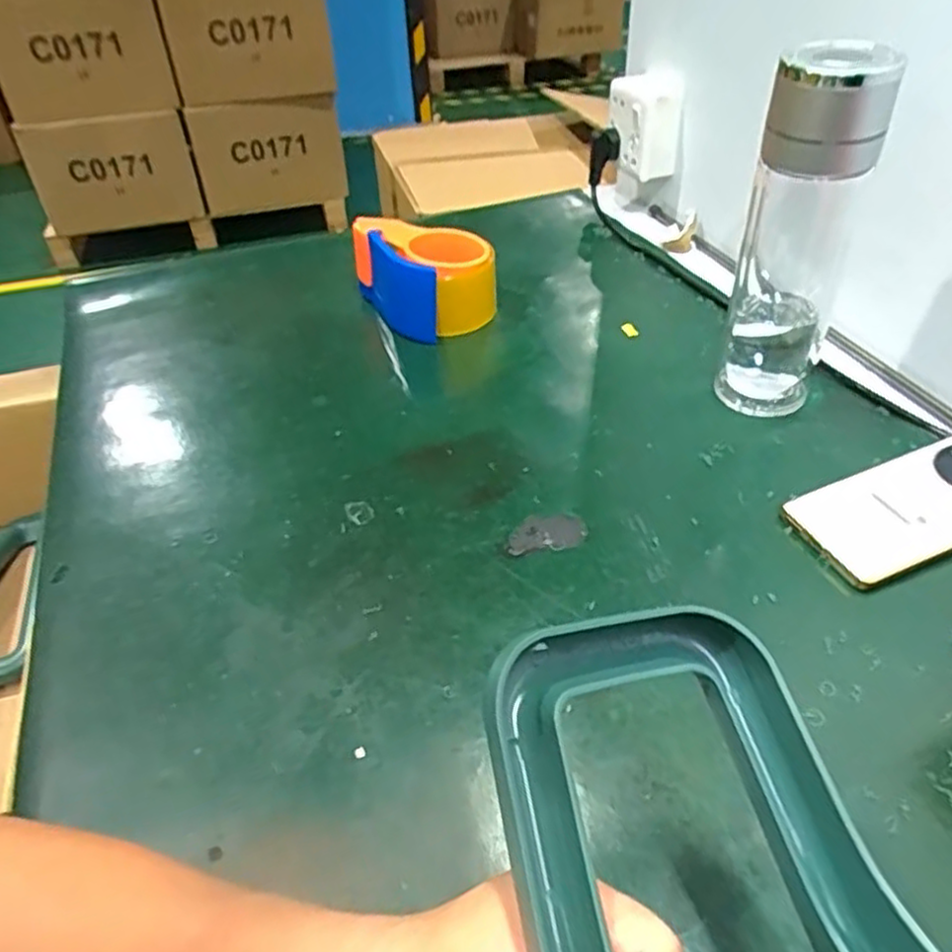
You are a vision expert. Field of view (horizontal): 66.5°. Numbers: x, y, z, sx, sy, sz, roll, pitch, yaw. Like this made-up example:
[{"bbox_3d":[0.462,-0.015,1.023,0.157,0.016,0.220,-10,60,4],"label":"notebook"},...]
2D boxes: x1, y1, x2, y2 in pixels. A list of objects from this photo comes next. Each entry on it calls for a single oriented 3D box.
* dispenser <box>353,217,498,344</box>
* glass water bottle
[{"bbox_3d":[-0.051,-0.193,0.694,0.091,0.078,0.134,-31,48,-27],"label":"dispenser"},{"bbox_3d":[0.218,-0.157,0.499,0.068,0.240,0.065,8,43,13],"label":"glass water bottle"}]

